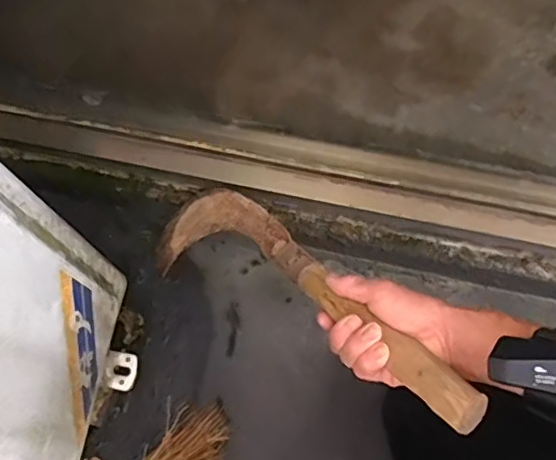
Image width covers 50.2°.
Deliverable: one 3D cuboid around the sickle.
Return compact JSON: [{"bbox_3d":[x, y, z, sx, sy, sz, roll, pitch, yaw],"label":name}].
[{"bbox_3d":[0.007,0.058,0.571,0.115,0.029,0.436,-43,40,-14],"label":"sickle"}]

